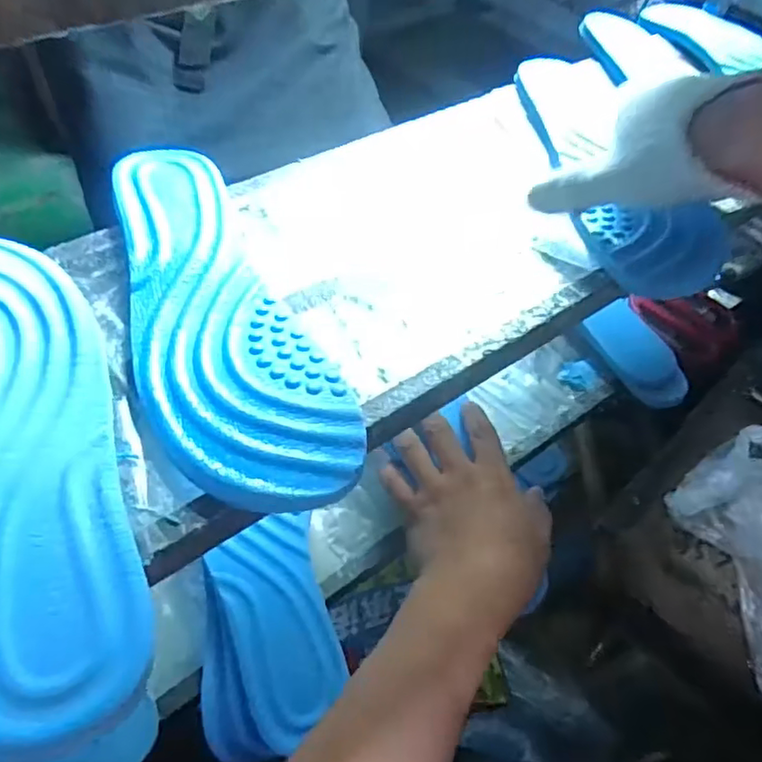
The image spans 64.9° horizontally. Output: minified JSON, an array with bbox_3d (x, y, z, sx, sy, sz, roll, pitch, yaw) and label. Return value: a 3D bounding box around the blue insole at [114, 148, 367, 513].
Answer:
[{"bbox_3d":[-0.089,-0.038,0.301,0.081,0.014,0.242,-22,58,-19],"label":"blue insole"}]

